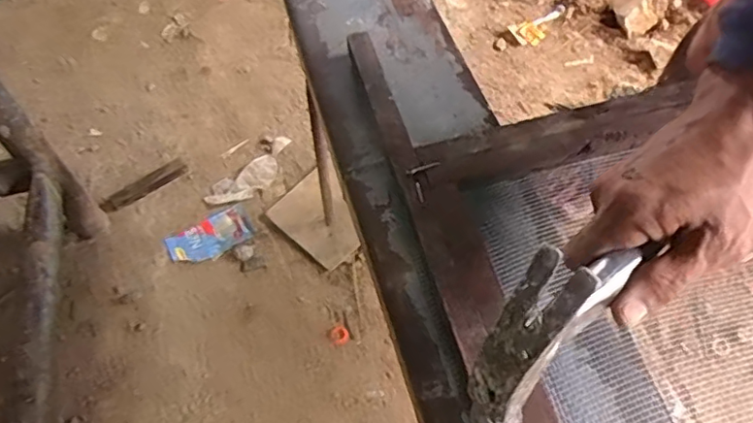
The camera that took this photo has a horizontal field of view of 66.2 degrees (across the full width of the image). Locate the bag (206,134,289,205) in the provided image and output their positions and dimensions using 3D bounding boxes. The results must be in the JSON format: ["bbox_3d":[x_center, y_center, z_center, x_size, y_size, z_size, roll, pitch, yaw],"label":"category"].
[{"bbox_3d":[-0.213,-0.070,1.008,0.071,0.014,0.181,37,66,25],"label":"bag"}]

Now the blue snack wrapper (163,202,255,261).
[{"bbox_3d":[-0.270,0.038,0.938,0.134,0.012,0.078,-32,60,-16],"label":"blue snack wrapper"}]

